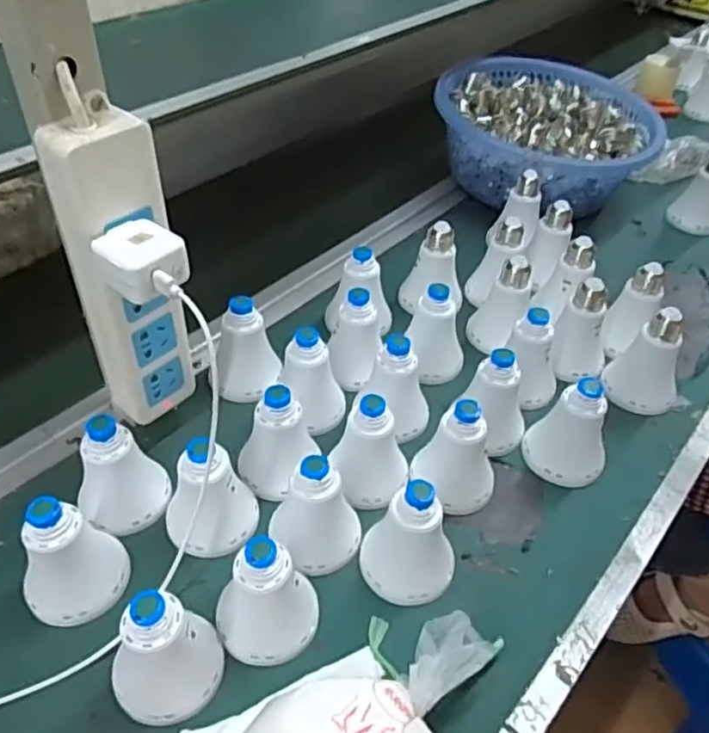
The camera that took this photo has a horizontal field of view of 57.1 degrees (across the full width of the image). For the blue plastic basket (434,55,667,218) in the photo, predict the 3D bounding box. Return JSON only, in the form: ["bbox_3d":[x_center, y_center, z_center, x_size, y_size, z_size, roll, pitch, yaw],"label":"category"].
[{"bbox_3d":[0.242,-0.298,0.856,0.272,0.116,0.311,8,44,4],"label":"blue plastic basket"}]

